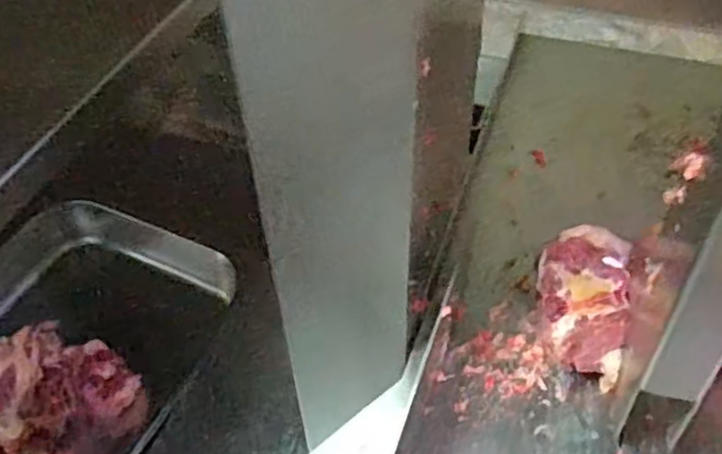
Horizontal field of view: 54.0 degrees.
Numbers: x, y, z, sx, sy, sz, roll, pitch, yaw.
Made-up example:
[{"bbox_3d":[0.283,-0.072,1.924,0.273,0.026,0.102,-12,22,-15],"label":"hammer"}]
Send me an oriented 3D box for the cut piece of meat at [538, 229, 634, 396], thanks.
[{"bbox_3d":[0.109,0.037,0.353,0.043,0.036,0.075,9,45,11],"label":"cut piece of meat"}]

